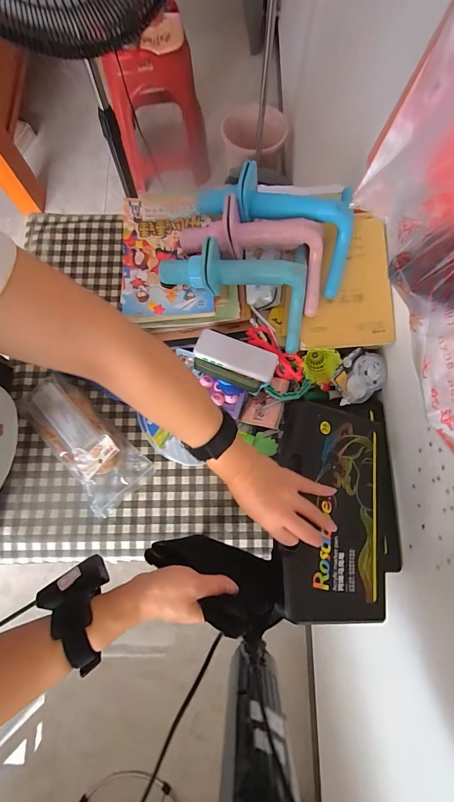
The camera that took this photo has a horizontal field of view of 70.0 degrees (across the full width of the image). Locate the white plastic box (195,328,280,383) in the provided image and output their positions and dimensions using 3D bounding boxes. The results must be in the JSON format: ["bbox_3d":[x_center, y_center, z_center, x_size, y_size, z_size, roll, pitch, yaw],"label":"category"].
[{"bbox_3d":[0.014,-0.073,0.511,0.129,0.016,0.051,18,68,8],"label":"white plastic box"}]

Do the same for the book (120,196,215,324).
[{"bbox_3d":[-0.098,-0.233,0.525,0.142,0.016,0.207,-3,82,3],"label":"book"}]

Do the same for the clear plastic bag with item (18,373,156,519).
[{"bbox_3d":[-0.245,0.068,0.540,0.237,0.043,0.112,43,81,10],"label":"clear plastic bag with item"}]

